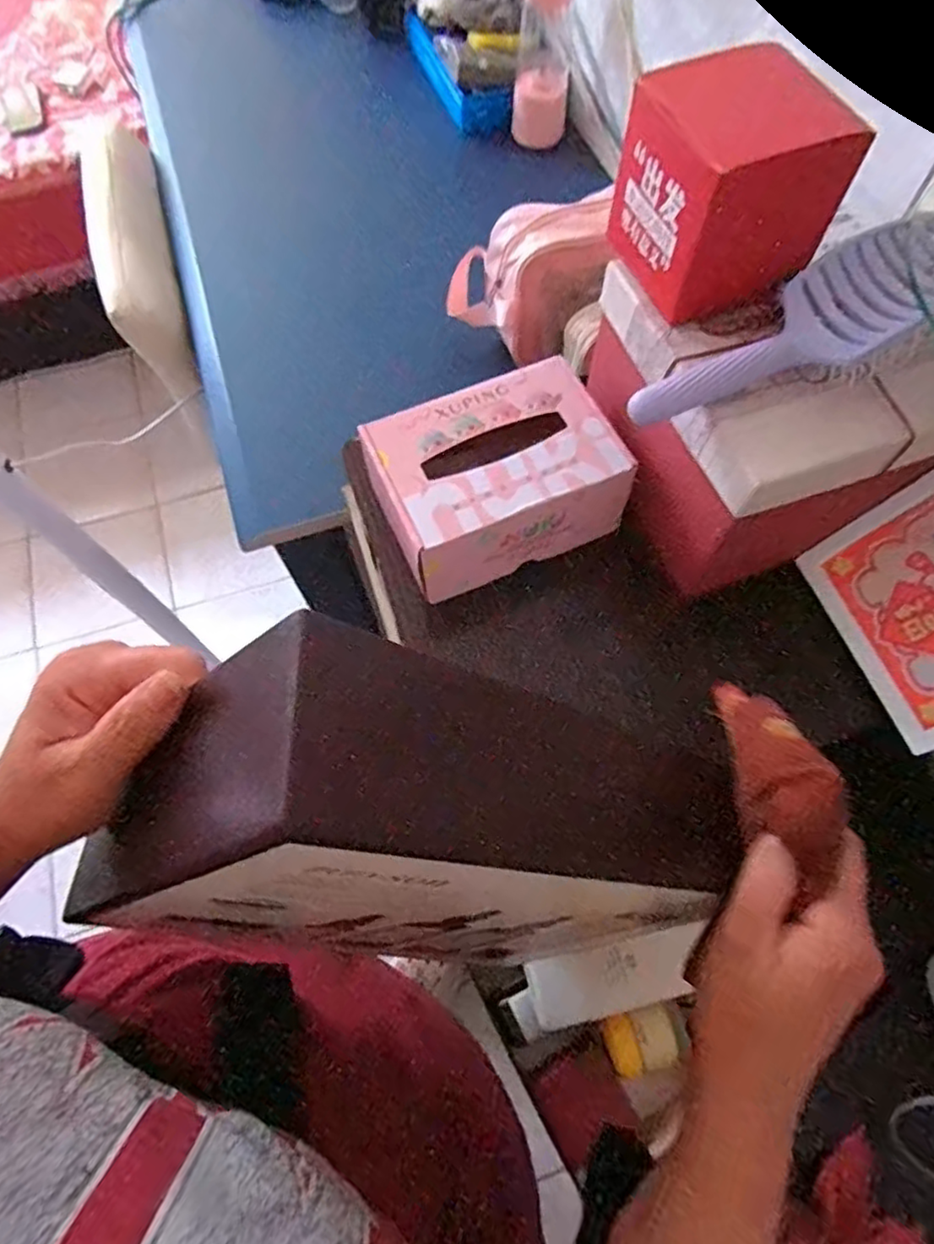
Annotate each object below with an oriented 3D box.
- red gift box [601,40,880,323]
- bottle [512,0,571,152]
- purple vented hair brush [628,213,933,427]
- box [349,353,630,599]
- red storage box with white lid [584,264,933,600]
[{"bbox_3d":[0.162,-0.279,0.410,0.101,0.105,0.106,-22,68,-10],"label":"red gift box"},{"bbox_3d":[0.105,-0.766,0.871,0.076,0.205,0.064,3,66,1],"label":"bottle"},{"bbox_3d":[0.208,-0.179,0.394,0.235,0.046,0.076,-23,68,-10],"label":"purple vented hair brush"},{"bbox_3d":[0.020,-0.116,0.528,0.185,0.080,0.137,-22,68,-10],"label":"box"},{"bbox_3d":[0.224,-0.161,0.515,0.184,0.203,0.229,-18,67,-8],"label":"red storage box with white lid"}]

